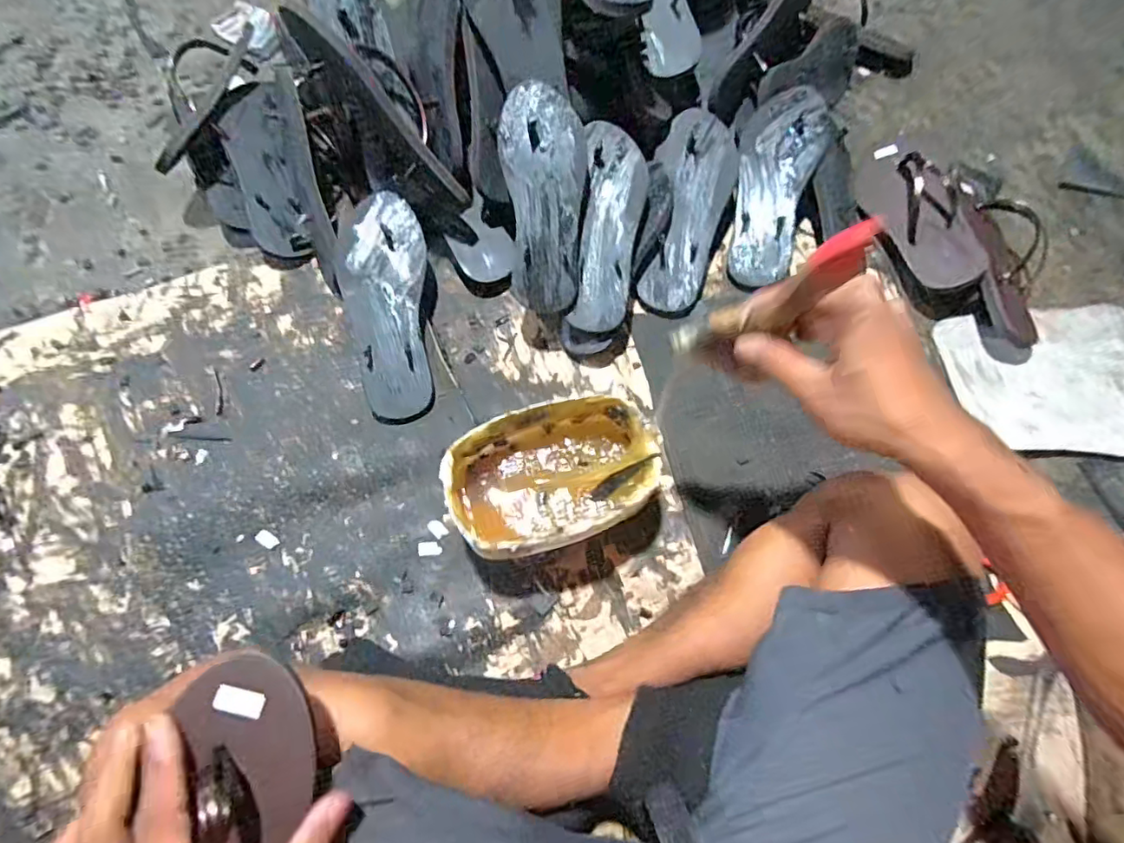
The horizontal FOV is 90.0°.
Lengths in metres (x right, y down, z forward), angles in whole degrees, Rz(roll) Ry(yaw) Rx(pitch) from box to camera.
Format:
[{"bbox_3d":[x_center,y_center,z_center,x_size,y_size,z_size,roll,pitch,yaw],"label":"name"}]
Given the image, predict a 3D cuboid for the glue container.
[{"bbox_3d":[-0.009,0.055,0.555,0.197,0.087,0.132,-11,72,-6],"label":"glue container"}]

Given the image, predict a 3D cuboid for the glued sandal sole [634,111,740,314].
[{"bbox_3d":[0.150,-0.251,0.665,0.086,0.009,0.247,12,86,4],"label":"glued sandal sole"}]

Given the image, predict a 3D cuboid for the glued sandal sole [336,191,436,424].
[{"bbox_3d":[-0.198,-0.127,0.634,0.095,0.022,0.254,-8,86,-2],"label":"glued sandal sole"}]

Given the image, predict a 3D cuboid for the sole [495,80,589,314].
[{"bbox_3d":[-0.018,-0.236,0.597,0.086,0.017,0.226,-3,99,-1],"label":"sole"}]

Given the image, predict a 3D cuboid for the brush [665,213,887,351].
[{"bbox_3d":[0.131,-0.073,0.361,0.019,0.155,0.027,8,68,-34],"label":"brush"}]

